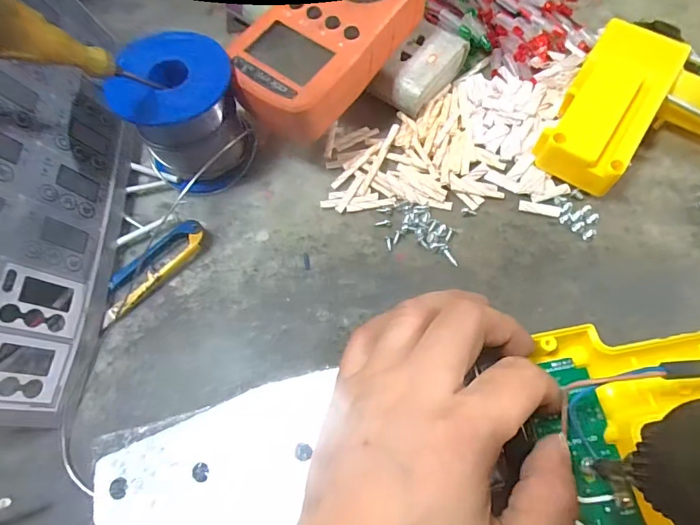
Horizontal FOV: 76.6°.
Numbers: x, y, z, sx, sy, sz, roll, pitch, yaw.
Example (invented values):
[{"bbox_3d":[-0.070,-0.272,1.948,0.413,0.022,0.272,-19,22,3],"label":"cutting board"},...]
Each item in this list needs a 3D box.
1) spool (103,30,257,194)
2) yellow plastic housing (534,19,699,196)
[{"bbox_3d":[-0.093,-0.086,0.262,0.062,0.070,0.061,-1,67,2],"label":"spool"},{"bbox_3d":[0.195,-0.069,0.257,0.143,0.034,0.106,32,72,15],"label":"yellow plastic housing"}]

